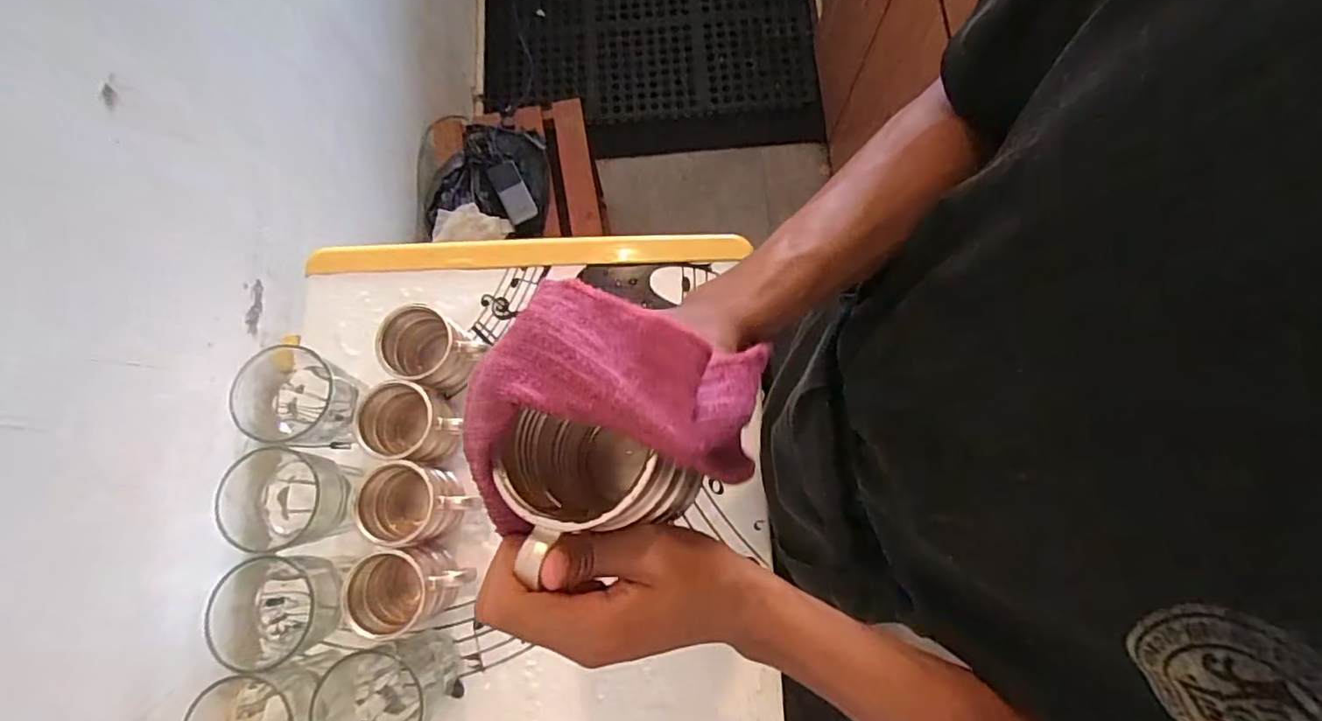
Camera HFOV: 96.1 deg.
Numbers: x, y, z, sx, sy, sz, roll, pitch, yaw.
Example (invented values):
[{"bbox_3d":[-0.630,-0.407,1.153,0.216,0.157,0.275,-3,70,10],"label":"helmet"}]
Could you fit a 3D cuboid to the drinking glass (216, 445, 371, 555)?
[{"bbox_3d":[-0.330,0.131,0.555,0.086,0.111,0.088,-2,76,1],"label":"drinking glass"}]

